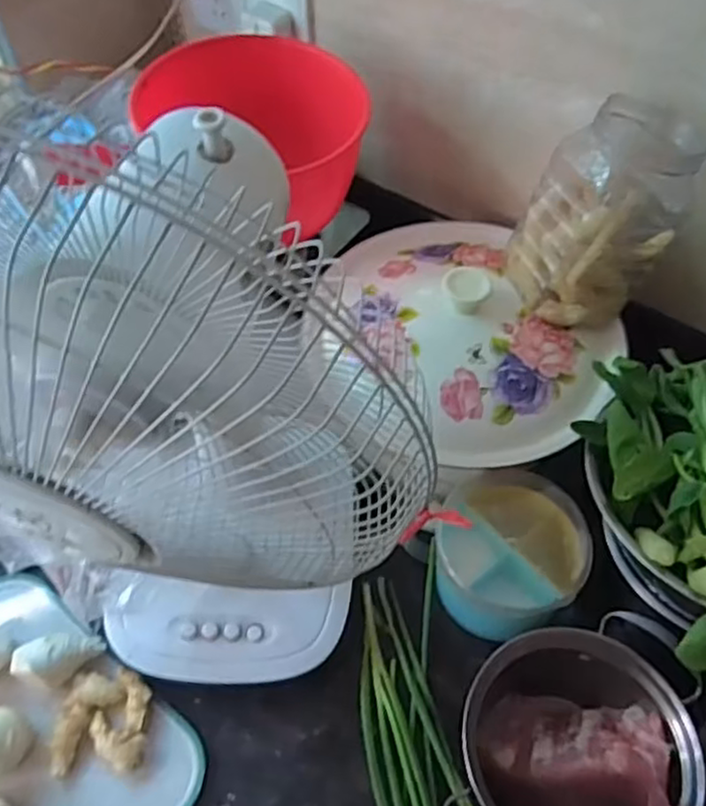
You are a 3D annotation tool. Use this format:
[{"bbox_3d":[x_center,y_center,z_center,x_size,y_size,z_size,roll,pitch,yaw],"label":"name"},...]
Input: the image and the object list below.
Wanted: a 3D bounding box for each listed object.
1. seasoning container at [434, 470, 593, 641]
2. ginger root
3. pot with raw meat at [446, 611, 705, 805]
[{"bbox_3d":[0.131,0.132,0.590,0.115,0.096,0.112,-1,55,1],"label":"seasoning container"},{"bbox_3d":[-0.201,0.256,0.559,0.071,0.016,0.073,-1,55,1],"label":"ginger root"},{"bbox_3d":[0.157,0.252,0.502,0.149,0.093,0.152,-1,55,1],"label":"pot with raw meat"}]

